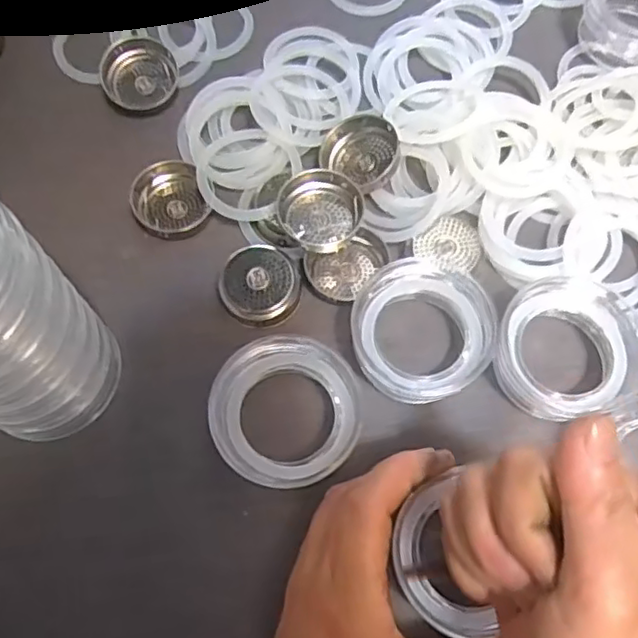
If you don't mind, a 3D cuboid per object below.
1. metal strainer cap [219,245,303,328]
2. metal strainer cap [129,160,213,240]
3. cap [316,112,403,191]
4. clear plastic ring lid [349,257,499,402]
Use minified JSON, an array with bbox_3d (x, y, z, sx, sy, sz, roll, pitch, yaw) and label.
[{"bbox_3d":[-0.031,-0.018,0.333,0.041,0.012,0.040,0,69,0],"label":"metal strainer cap"},{"bbox_3d":[-0.084,-0.067,0.352,0.039,0.017,0.041,0,69,0],"label":"metal strainer cap"},{"bbox_3d":[0.023,-0.093,0.358,0.044,0.017,0.038,5,69,2],"label":"cap"},{"bbox_3d":[0.052,0.002,0.317,0.072,0.018,0.071,0,69,0],"label":"clear plastic ring lid"}]

